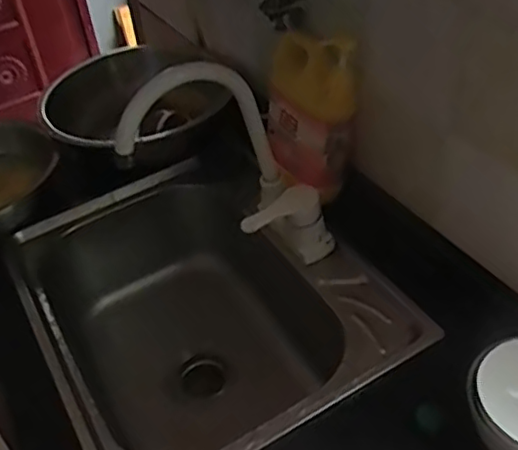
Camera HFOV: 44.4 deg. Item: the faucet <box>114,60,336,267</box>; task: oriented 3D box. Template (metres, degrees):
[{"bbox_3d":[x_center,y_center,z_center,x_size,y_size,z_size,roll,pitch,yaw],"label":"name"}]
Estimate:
[{"bbox_3d":[-0.031,-0.066,0.782,0.140,0.309,0.114,-36,39,15],"label":"faucet"}]

